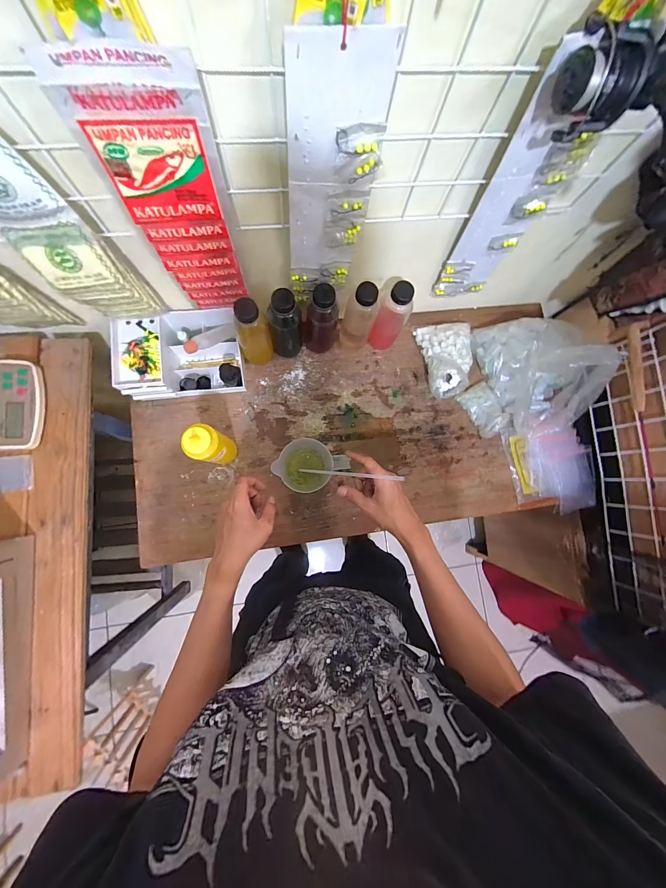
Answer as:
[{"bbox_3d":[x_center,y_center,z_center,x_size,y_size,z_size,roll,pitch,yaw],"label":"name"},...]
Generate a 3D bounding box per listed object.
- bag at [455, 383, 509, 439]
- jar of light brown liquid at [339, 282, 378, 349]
[{"bbox_3d":[0.347,-0.078,0.722,0.070,0.054,0.116,-29,86,-8],"label":"bag"},{"bbox_3d":[0.051,-0.248,0.653,0.061,0.184,0.054,13,82,-3],"label":"jar of light brown liquid"}]

